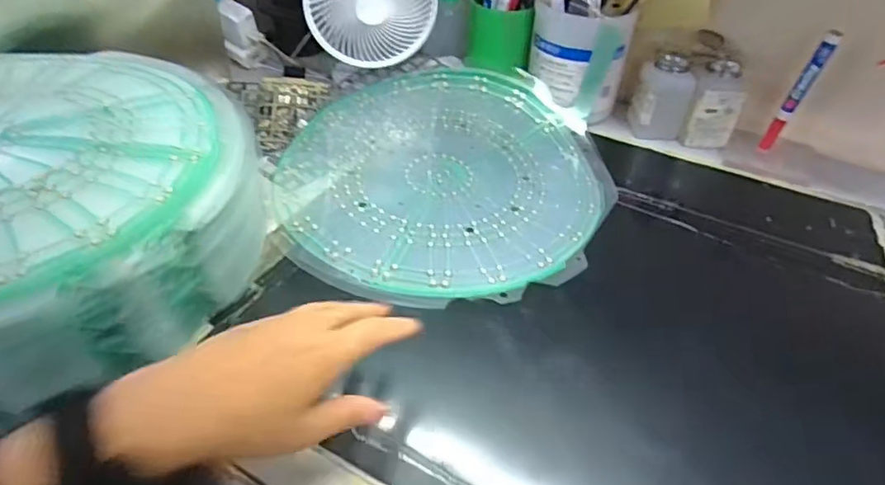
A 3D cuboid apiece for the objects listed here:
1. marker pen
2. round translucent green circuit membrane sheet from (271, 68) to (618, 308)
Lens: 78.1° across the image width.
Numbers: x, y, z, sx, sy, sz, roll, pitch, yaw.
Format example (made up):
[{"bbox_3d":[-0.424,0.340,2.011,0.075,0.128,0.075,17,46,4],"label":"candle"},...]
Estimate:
[{"bbox_3d":[0.383,-0.157,0.592,0.022,0.149,0.016,27,48,23],"label":"marker pen"},{"bbox_3d":[0.006,-0.083,0.576,0.348,0.039,0.345,2,43,-2],"label":"round translucent green circuit membrane sheet"}]

